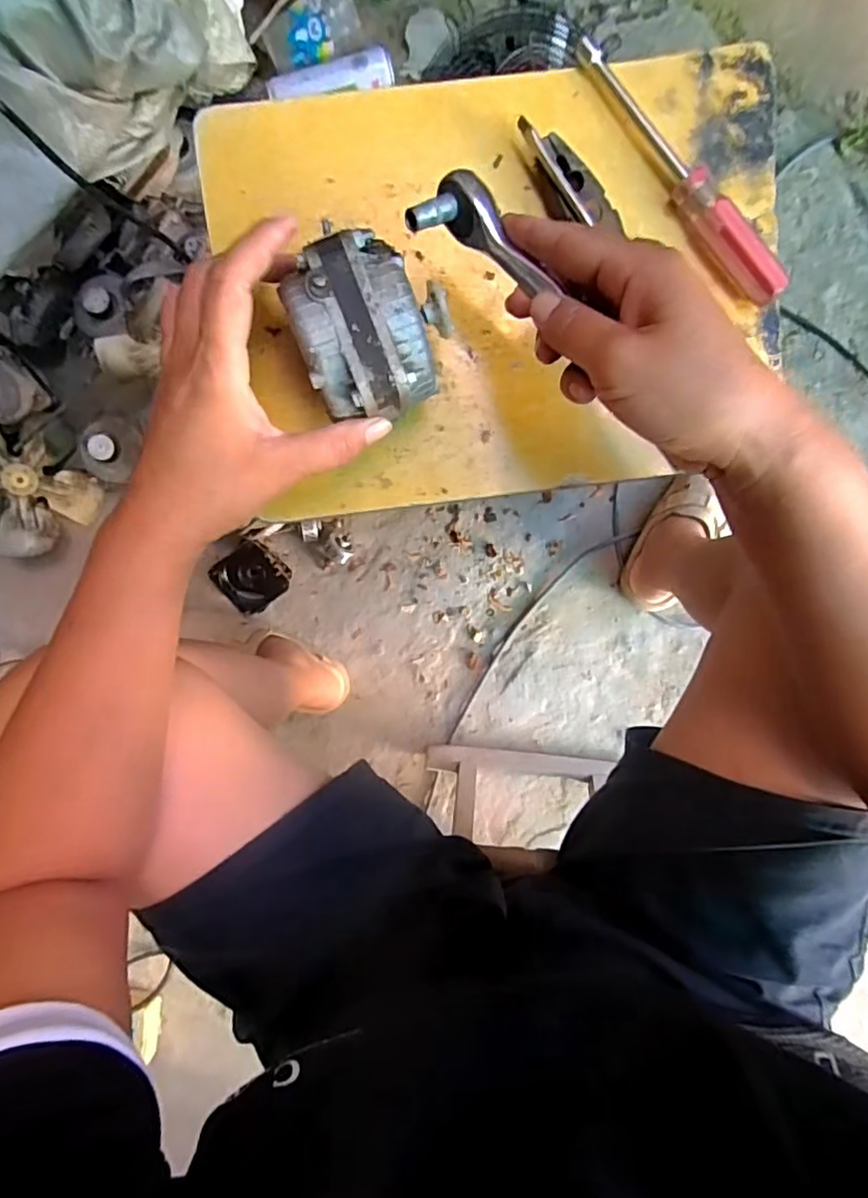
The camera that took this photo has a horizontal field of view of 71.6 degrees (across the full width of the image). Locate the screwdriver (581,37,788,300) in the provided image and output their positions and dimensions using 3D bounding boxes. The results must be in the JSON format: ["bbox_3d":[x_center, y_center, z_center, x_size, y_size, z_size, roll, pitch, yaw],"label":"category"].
[{"bbox_3d":[0.145,-0.240,0.345,0.015,0.020,0.165,-40,92,4],"label":"screwdriver"}]

